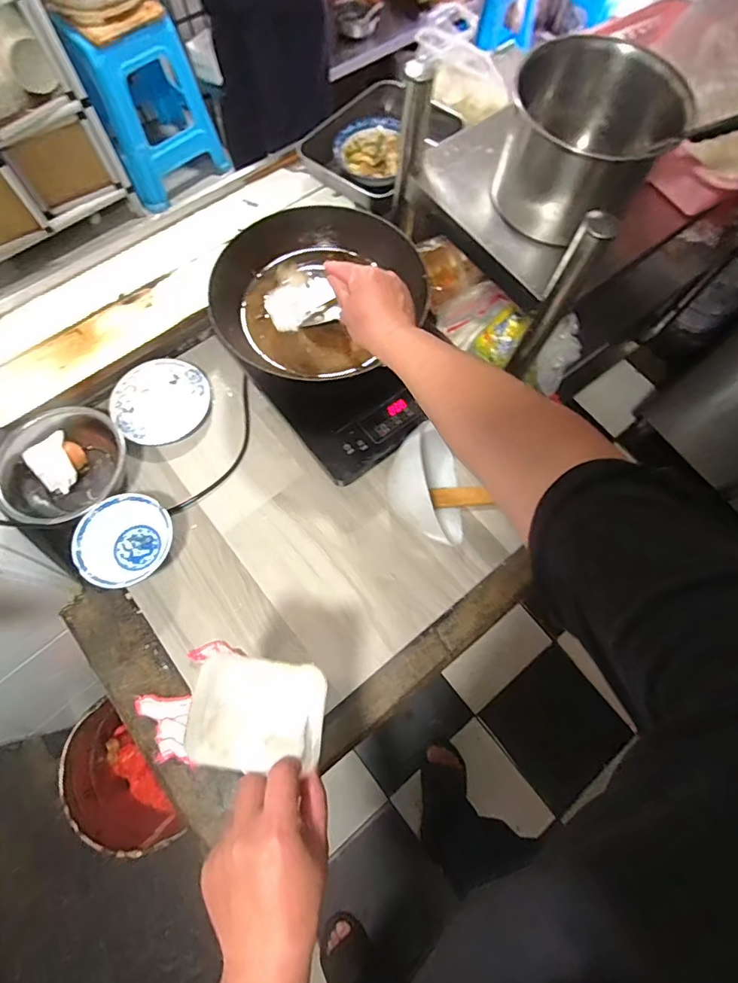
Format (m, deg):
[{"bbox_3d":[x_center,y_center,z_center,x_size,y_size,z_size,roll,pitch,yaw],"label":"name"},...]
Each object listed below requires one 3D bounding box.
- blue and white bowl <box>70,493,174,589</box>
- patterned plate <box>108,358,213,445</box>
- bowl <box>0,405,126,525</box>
[{"bbox_3d":[-0.334,0.071,0.661,0.115,0.067,0.123,0,71,-1],"label":"blue and white bowl"},{"bbox_3d":[-0.333,-0.147,0.762,0.149,0.019,0.140,0,71,-1],"label":"patterned plate"},{"bbox_3d":[-0.442,-0.037,0.697,0.170,0.064,0.157,0,71,-1],"label":"bowl"}]

